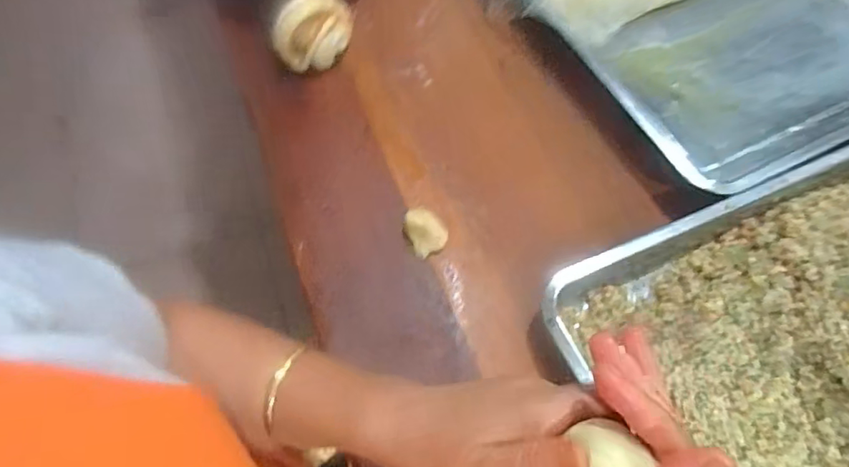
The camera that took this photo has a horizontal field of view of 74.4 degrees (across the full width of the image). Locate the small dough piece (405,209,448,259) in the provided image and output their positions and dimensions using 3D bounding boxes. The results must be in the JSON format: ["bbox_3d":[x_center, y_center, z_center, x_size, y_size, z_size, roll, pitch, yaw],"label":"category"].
[{"bbox_3d":[0.002,-0.001,0.536,0.033,0.030,0.040,-21,61,-7],"label":"small dough piece"}]

